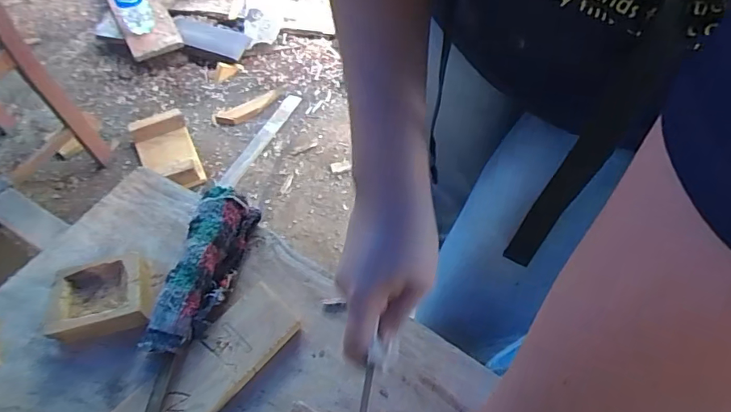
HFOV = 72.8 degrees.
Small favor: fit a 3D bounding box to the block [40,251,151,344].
[{"bbox_3d":[-0.241,0.083,0.452,0.080,0.032,0.067,-12,55,-6],"label":"block"}]

